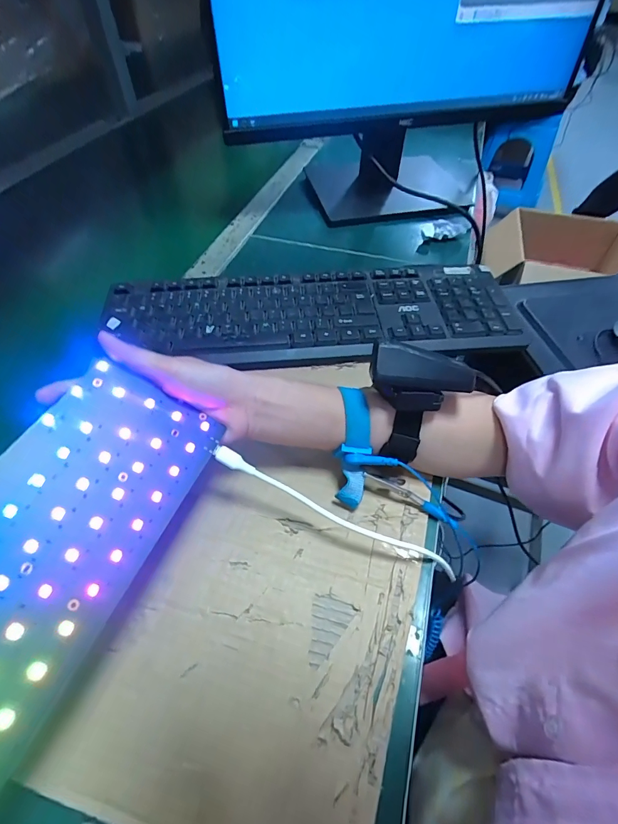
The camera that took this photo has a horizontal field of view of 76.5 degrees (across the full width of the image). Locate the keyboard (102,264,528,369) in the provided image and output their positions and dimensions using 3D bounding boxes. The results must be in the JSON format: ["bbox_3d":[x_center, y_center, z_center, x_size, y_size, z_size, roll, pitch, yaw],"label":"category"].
[{"bbox_3d":[0.000,-0.108,0.429,0.425,0.035,0.130,-1,53,-5],"label":"keyboard"}]

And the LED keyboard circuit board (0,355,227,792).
[{"bbox_3d":[-0.144,0.082,0.194,0.094,0.006,0.256,34,53,-10],"label":"LED keyboard circuit board"}]

